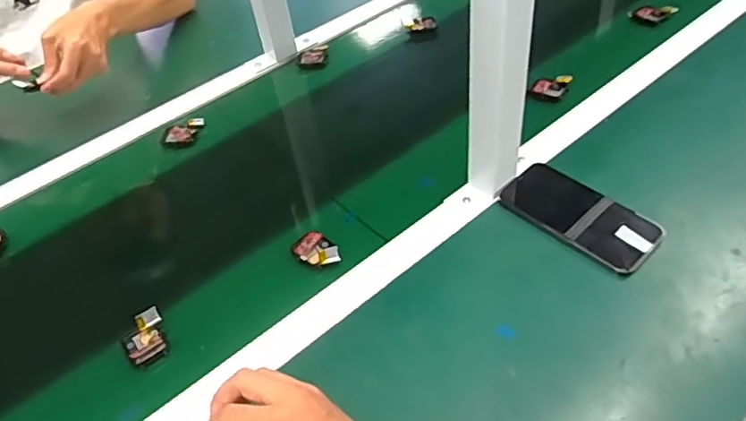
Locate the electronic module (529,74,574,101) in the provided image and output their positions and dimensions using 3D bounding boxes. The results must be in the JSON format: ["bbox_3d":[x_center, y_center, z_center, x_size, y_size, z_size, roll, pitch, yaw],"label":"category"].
[{"bbox_3d":[0.237,-0.165,0.760,0.049,0.019,0.035,13,51,17],"label":"electronic module"}]

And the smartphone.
[{"bbox_3d":[0.219,0.003,0.603,0.077,0.009,0.157,-38,55,-24],"label":"smartphone"}]

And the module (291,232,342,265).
[{"bbox_3d":[-0.061,0.043,0.609,0.035,0.010,0.055,-36,54,-23],"label":"module"}]

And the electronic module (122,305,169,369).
[{"bbox_3d":[-0.221,0.124,0.553,0.039,0.016,0.051,-28,51,-17],"label":"electronic module"}]

